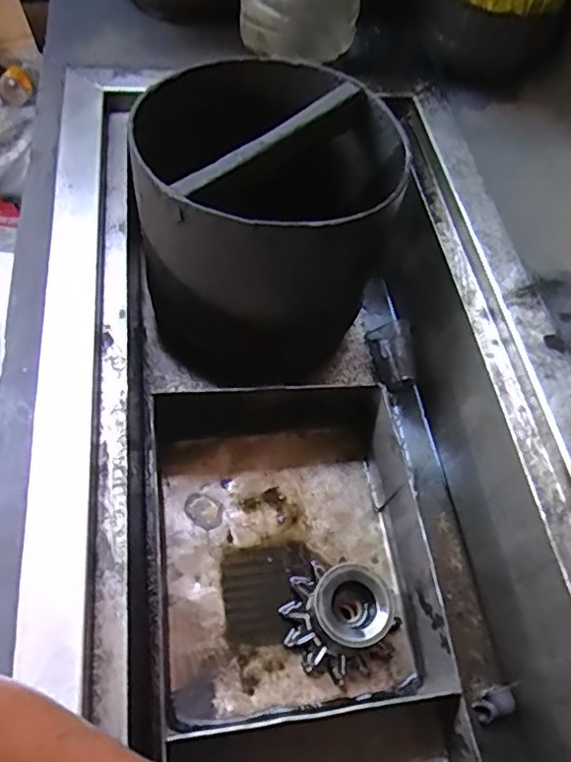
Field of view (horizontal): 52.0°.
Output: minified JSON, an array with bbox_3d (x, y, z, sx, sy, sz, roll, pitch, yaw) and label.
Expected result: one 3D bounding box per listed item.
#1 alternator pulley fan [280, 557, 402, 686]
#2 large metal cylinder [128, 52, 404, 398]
[{"bbox_3d":[0.057,0.249,0.616,0.127,0.076,0.108,41,63,17],"label":"alternator pulley fan"},{"bbox_3d":[-0.016,-0.194,0.740,0.279,0.293,0.284,3,58,-5],"label":"large metal cylinder"}]

